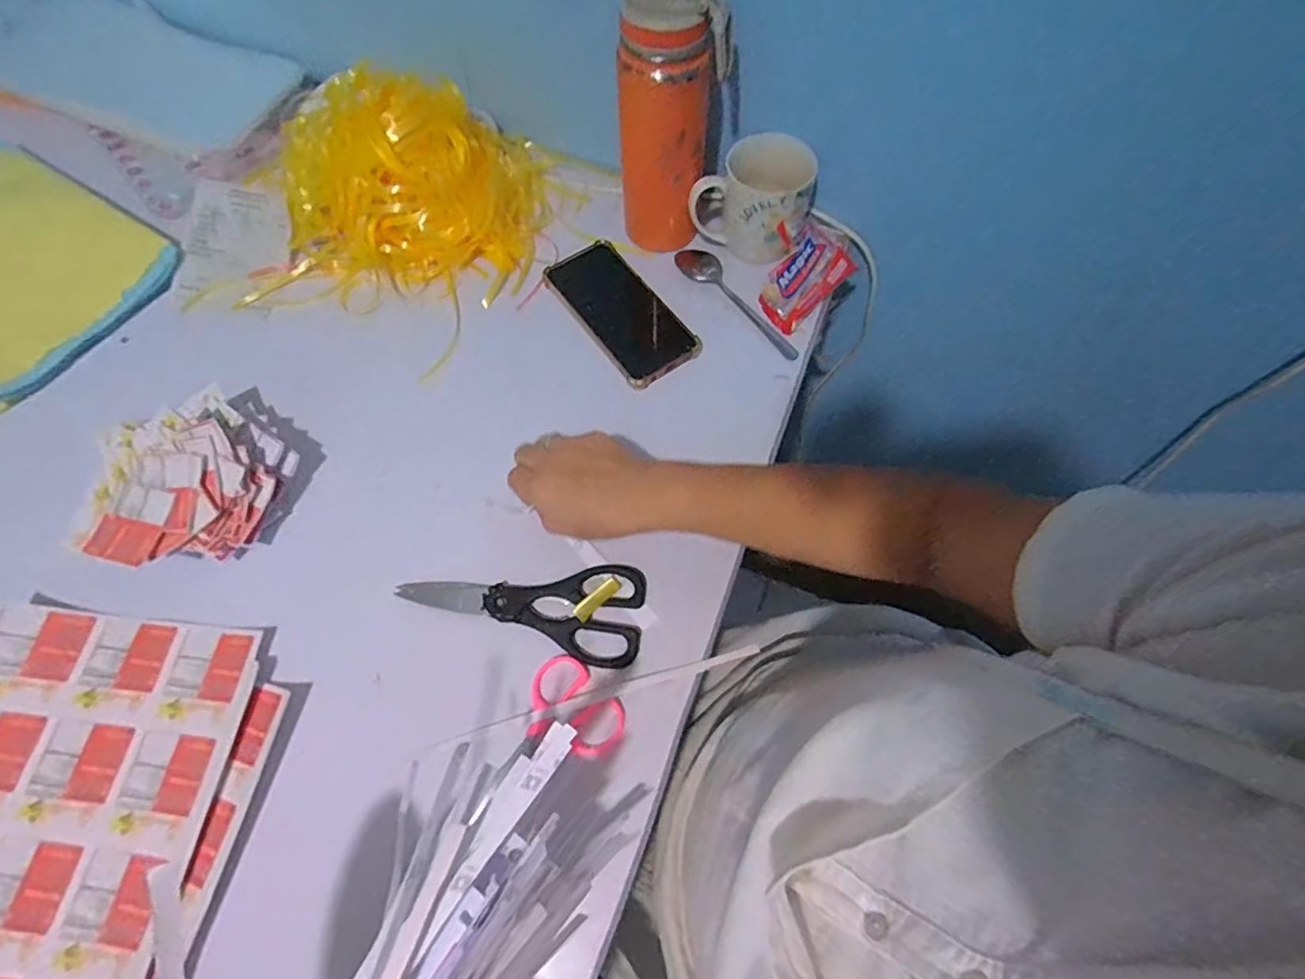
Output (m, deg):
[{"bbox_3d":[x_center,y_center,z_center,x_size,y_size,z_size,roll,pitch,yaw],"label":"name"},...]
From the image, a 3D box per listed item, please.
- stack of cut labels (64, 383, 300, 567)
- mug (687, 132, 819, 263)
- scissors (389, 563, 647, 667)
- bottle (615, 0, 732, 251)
[{"bbox_3d":[-0.371,-0.001,0.473,0.124,0.068,0.144,34,70,13],"label":"stack of cut labels"},{"bbox_3d":[0.101,-0.286,0.582,0.105,0.083,0.091,22,68,8],"label":"mug"},{"bbox_3d":[-0.102,0.089,0.466,0.188,0.010,0.075,8,67,2],"label":"scissors"},{"bbox_3d":[0.019,-0.317,0.523,0.073,0.217,0.066,-39,73,-16],"label":"bottle"}]

